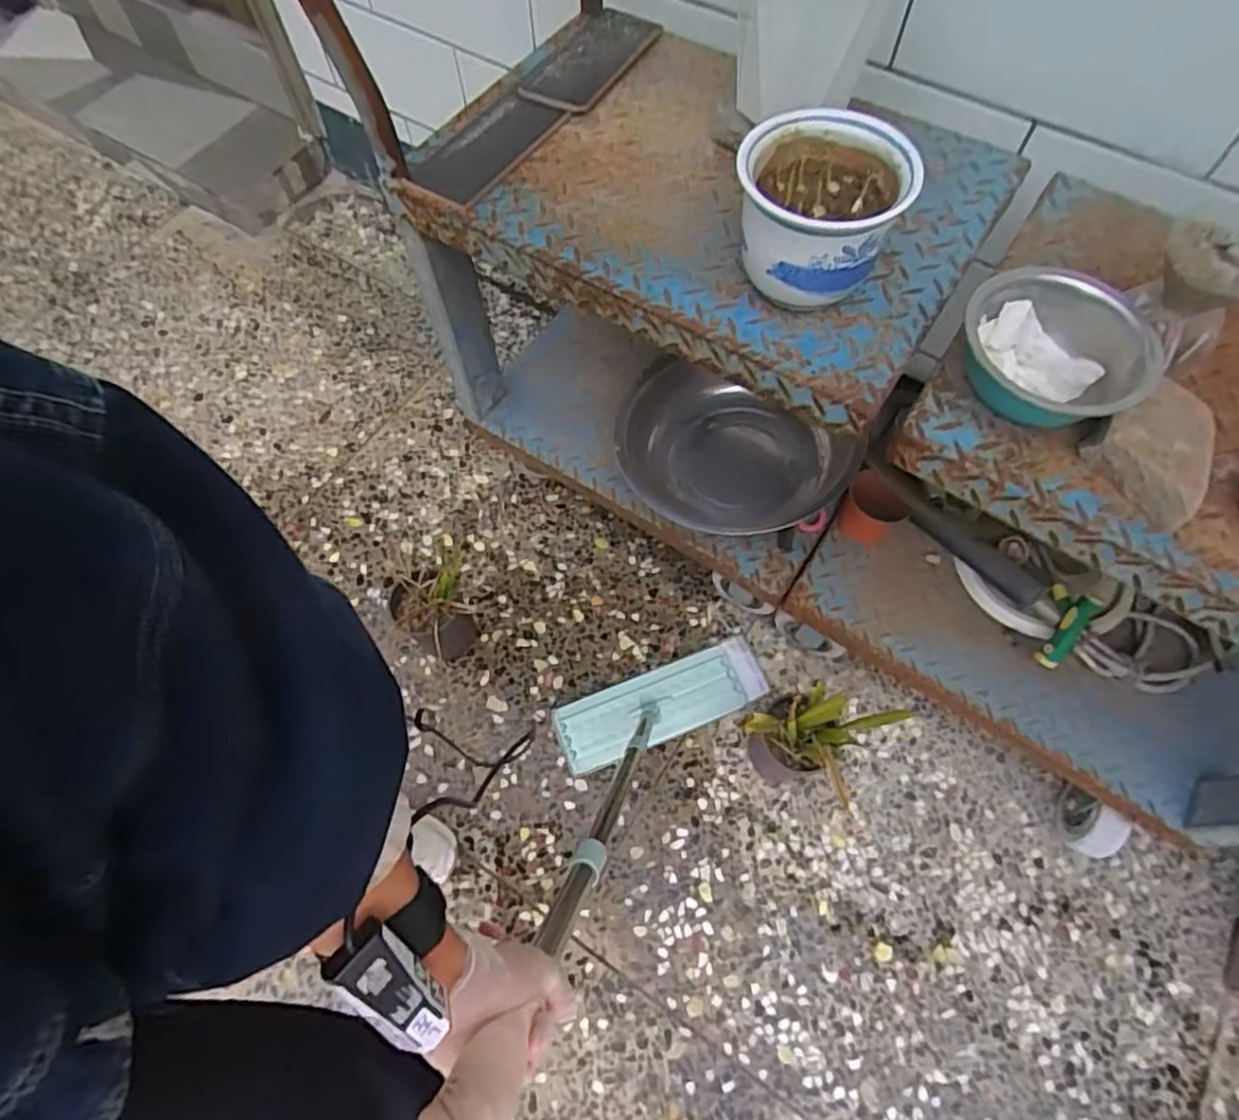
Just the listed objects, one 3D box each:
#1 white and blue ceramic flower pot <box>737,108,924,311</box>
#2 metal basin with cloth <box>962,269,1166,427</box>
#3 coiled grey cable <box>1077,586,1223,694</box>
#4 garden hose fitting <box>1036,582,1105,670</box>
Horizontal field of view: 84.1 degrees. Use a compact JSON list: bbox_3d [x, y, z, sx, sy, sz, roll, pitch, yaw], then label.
[{"bbox_3d":[0.188,-0.310,0.659,0.155,0.158,0.146,0,65,0],"label":"white and blue ceramic flower pot"},{"bbox_3d":[0.410,-0.202,0.655,0.171,0.080,0.154,25,68,12],"label":"metal basin with cloth"},{"bbox_3d":[0.789,0.126,1.026,0.197,0.055,0.153,26,68,12],"label":"coiled grey cable"},{"bbox_3d":[0.640,0.100,0.993,0.051,0.052,0.119,20,99,13],"label":"garden hose fitting"}]

